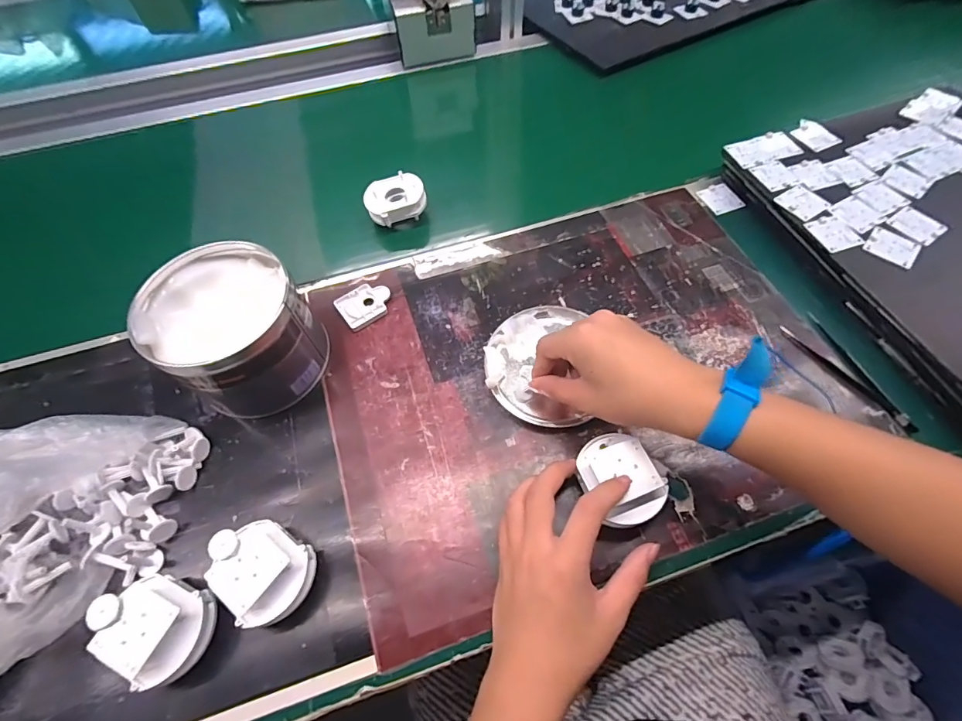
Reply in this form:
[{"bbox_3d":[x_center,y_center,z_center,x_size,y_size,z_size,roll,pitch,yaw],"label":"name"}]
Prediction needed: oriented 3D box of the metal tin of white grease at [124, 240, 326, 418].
[{"bbox_3d":[-0.221,-0.025,0.407,0.132,0.090,0.121,-1,60,2],"label":"metal tin of white grease"}]

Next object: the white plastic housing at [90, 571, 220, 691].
[{"bbox_3d":[-0.231,0.190,0.319,0.072,0.048,0.063,32,66,19],"label":"white plastic housing"}]

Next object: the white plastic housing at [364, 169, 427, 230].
[{"bbox_3d":[-0.102,-0.193,0.529,0.070,0.021,0.056,-24,62,-11],"label":"white plastic housing"}]

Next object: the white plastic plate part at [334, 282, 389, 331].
[{"bbox_3d":[-0.124,-0.061,0.475,0.056,0.007,0.048,-33,64,-16],"label":"white plastic plate part"}]

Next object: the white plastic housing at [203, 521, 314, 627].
[{"bbox_3d":[-0.161,0.155,0.327,0.067,0.047,0.058,36,67,20],"label":"white plastic housing"}]

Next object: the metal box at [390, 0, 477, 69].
[{"bbox_3d":[-0.080,-0.562,0.687,0.123,0.134,0.091,-14,60,-6],"label":"metal box"}]

